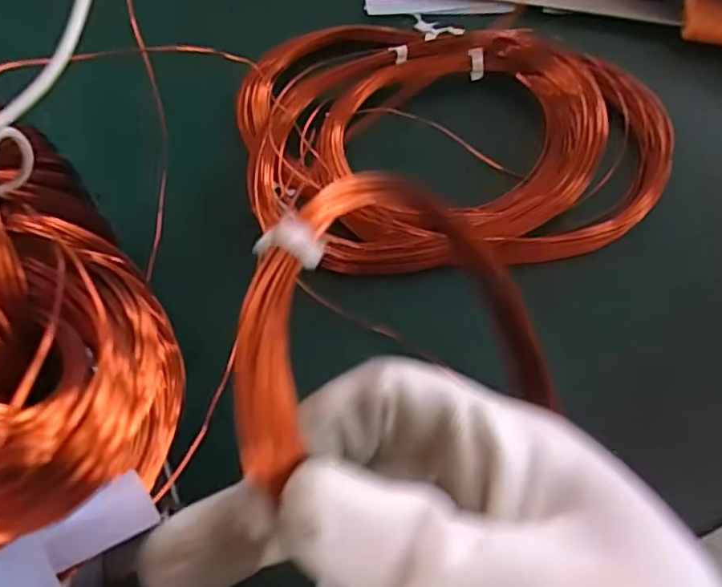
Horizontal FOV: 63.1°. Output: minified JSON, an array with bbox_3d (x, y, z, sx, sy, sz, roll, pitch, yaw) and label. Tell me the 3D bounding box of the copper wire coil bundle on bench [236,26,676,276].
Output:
[{"bbox_3d":[0.043,-0.072,0.269,0.193,0.018,0.122,-3,69,-2],"label":"copper wire coil bundle on bench"}]

